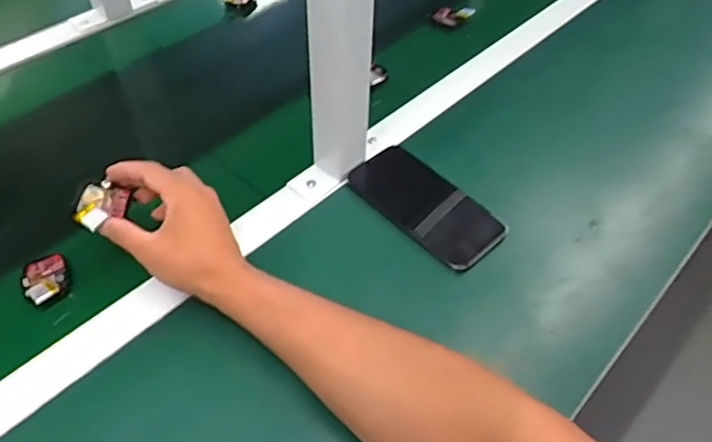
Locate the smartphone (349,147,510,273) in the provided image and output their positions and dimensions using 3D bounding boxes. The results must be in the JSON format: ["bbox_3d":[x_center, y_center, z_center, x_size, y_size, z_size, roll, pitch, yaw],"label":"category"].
[{"bbox_3d":[0.069,-0.019,0.589,0.077,0.016,0.169,-33,59,-27],"label":"smartphone"}]

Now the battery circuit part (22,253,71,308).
[{"bbox_3d":[-0.273,0.051,0.511,0.037,0.009,0.055,-24,55,-21],"label":"battery circuit part"}]

